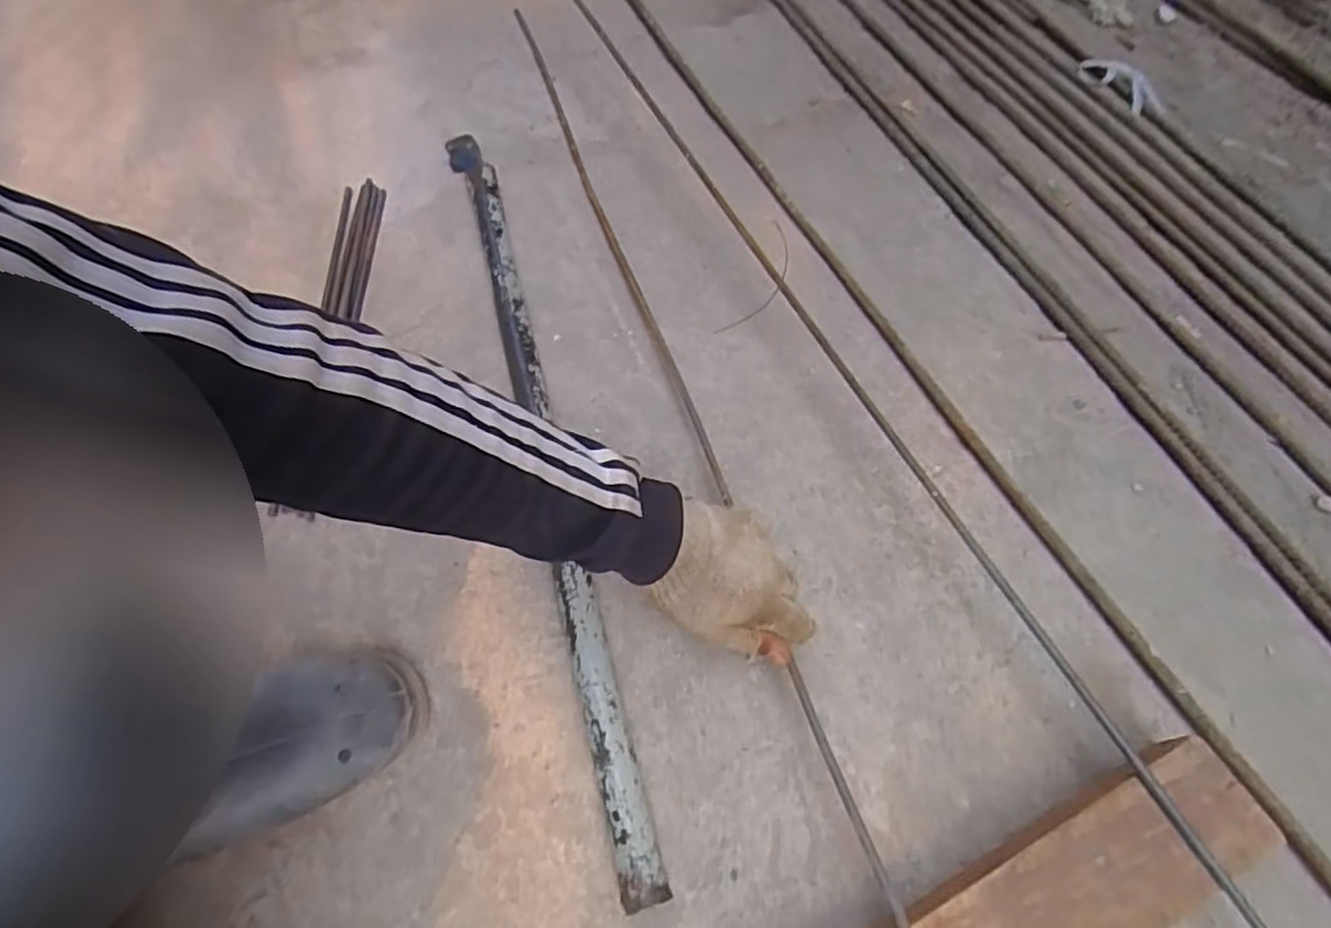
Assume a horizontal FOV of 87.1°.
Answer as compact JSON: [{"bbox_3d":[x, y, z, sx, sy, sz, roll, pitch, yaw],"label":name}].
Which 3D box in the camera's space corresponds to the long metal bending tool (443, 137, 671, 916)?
[{"bbox_3d":[-0.123,-0.052,0.649,0.041,0.035,0.822,-15,61,-8],"label":"long metal bending tool"}]

